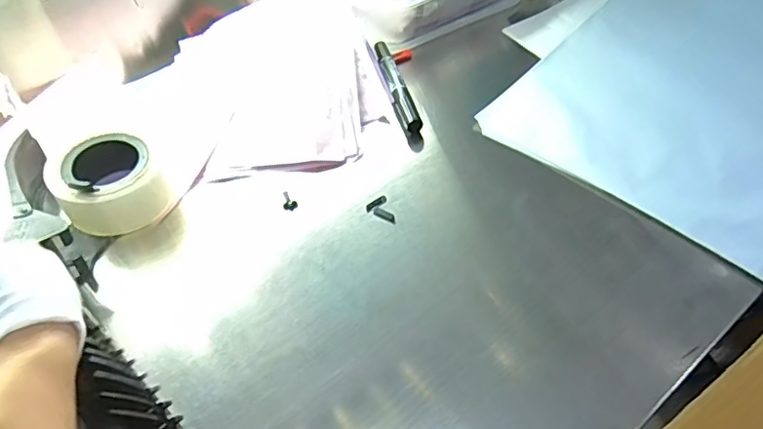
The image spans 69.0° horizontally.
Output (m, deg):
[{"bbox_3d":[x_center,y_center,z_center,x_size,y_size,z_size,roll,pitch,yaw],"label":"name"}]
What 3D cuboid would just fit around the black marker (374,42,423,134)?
[{"bbox_3d":[0.015,-0.146,0.626,0.018,0.021,0.141,-12,52,-10],"label":"black marker"}]

